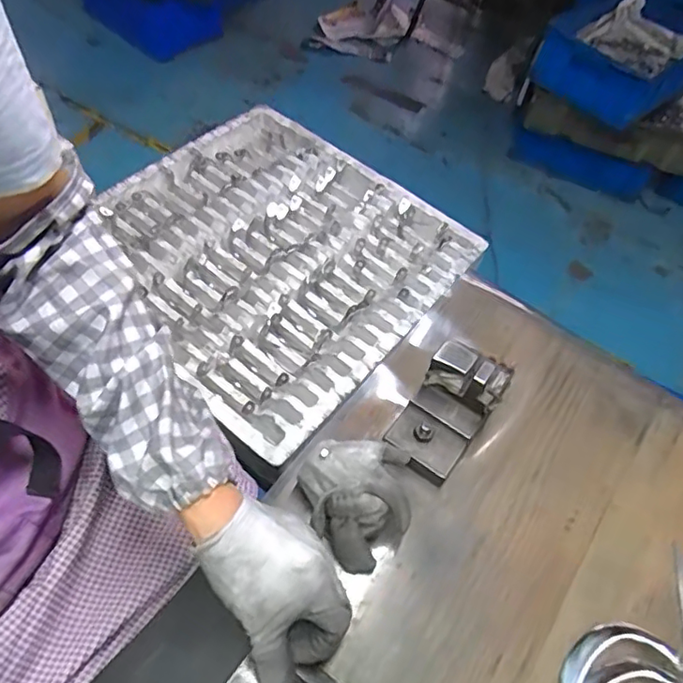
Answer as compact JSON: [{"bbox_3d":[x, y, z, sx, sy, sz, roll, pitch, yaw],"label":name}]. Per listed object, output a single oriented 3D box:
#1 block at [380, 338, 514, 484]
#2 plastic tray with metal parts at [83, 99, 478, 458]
[{"bbox_3d":[0.088,0.058,0.476,0.063,0.075,0.094,34,58,16],"label":"block"},{"bbox_3d":[-0.117,-0.147,0.925,0.531,0.050,0.525,35,59,18],"label":"plastic tray with metal parts"}]

